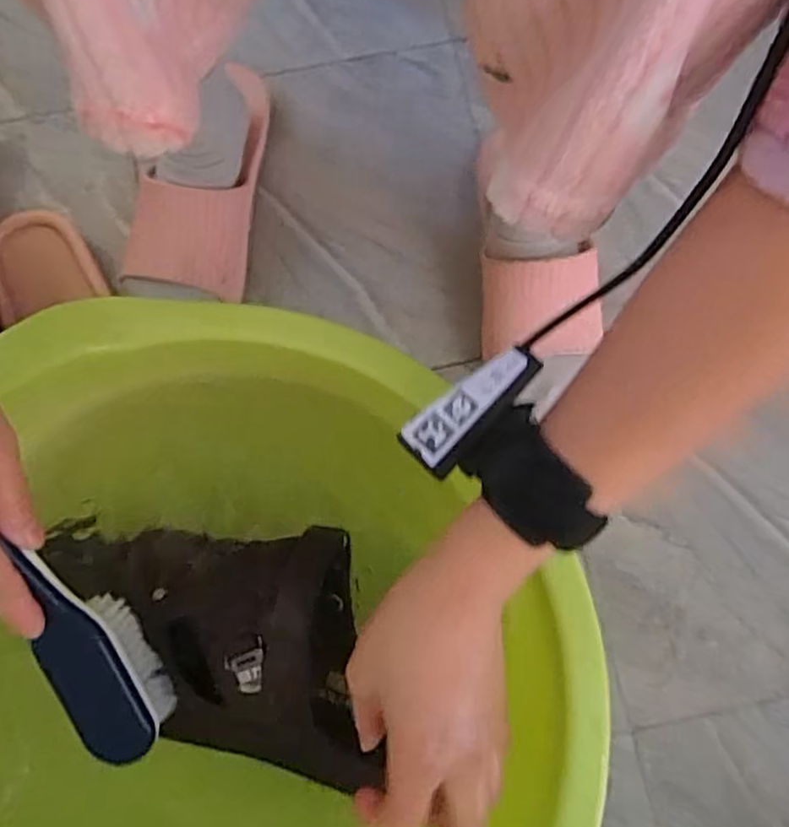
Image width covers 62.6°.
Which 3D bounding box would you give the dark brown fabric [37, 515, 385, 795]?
[{"bbox_3d":[-0.108,0.131,0.357,0.183,0.049,0.133,3,79,1],"label":"dark brown fabric"}]

